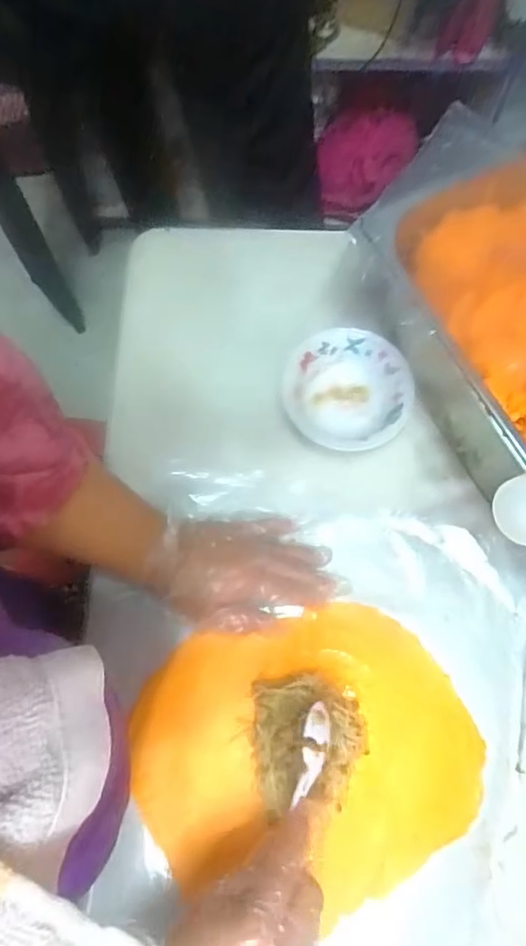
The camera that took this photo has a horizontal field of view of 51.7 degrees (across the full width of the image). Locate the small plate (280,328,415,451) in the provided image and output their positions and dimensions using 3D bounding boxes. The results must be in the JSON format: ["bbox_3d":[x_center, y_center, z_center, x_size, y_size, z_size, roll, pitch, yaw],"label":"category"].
[{"bbox_3d":[0.083,-0.076,0.522,0.118,0.039,0.117,0,71,0],"label":"small plate"}]

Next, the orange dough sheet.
[{"bbox_3d":[0.034,0.222,0.436,0.258,0.016,0.218,-24,72,-8],"label":"orange dough sheet"}]

